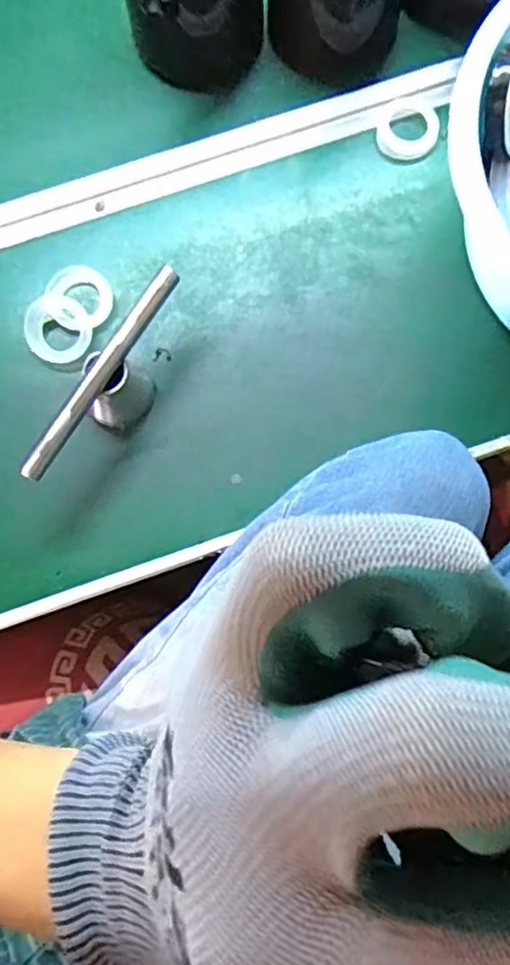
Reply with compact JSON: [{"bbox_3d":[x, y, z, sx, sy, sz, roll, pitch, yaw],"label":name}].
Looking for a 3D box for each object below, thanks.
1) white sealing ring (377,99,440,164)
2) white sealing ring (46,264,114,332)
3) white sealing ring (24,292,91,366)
[{"bbox_3d":[0.146,-0.334,0.602,0.055,0.004,0.055,0,98,1],"label":"white sealing ring"},{"bbox_3d":[-0.159,-0.170,0.574,0.060,0.006,0.063,0,78,2],"label":"white sealing ring"},{"bbox_3d":[-0.175,-0.138,0.561,0.057,0.006,0.062,0,78,2],"label":"white sealing ring"}]

